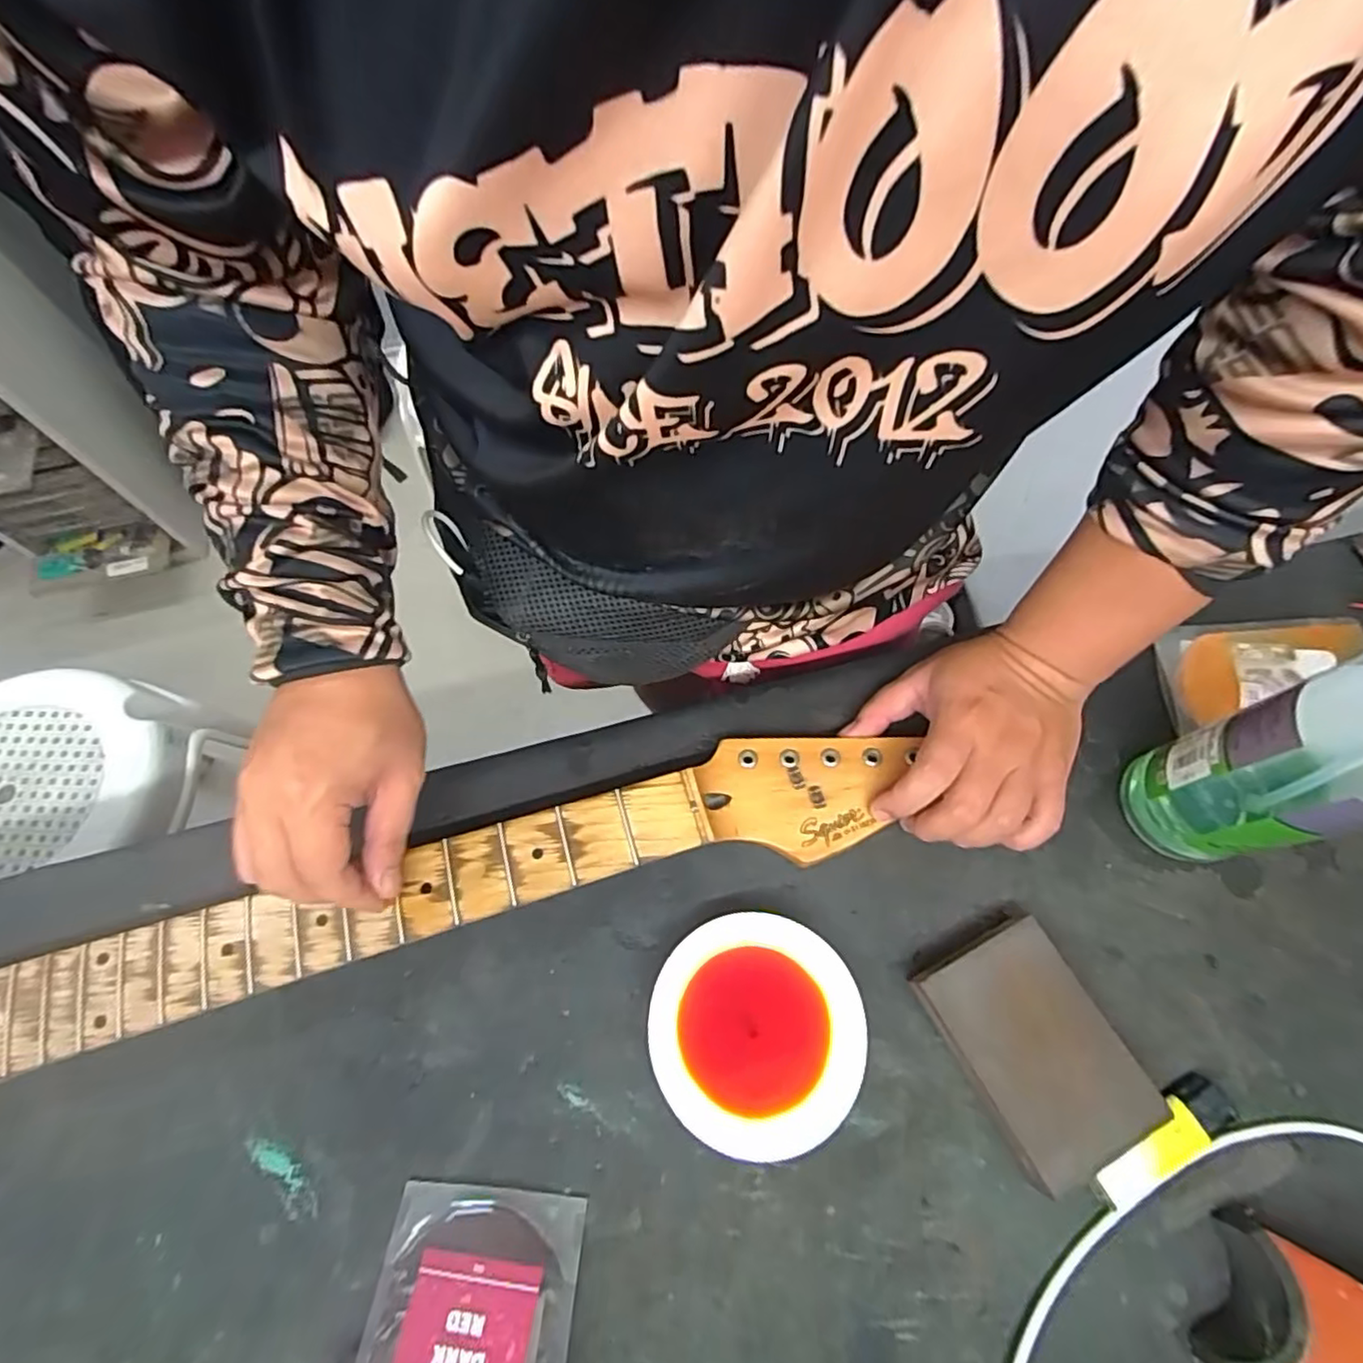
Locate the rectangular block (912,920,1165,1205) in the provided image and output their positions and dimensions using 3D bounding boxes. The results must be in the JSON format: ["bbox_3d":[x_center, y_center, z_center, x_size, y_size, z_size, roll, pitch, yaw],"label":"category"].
[{"bbox_3d":[0.172,0.178,0.320,0.070,0.027,0.100,-26,68,-11],"label":"rectangular block"}]

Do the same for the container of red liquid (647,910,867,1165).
[{"bbox_3d":[0.036,0.174,0.327,0.100,0.025,0.104,0,66,0],"label":"container of red liquid"}]

